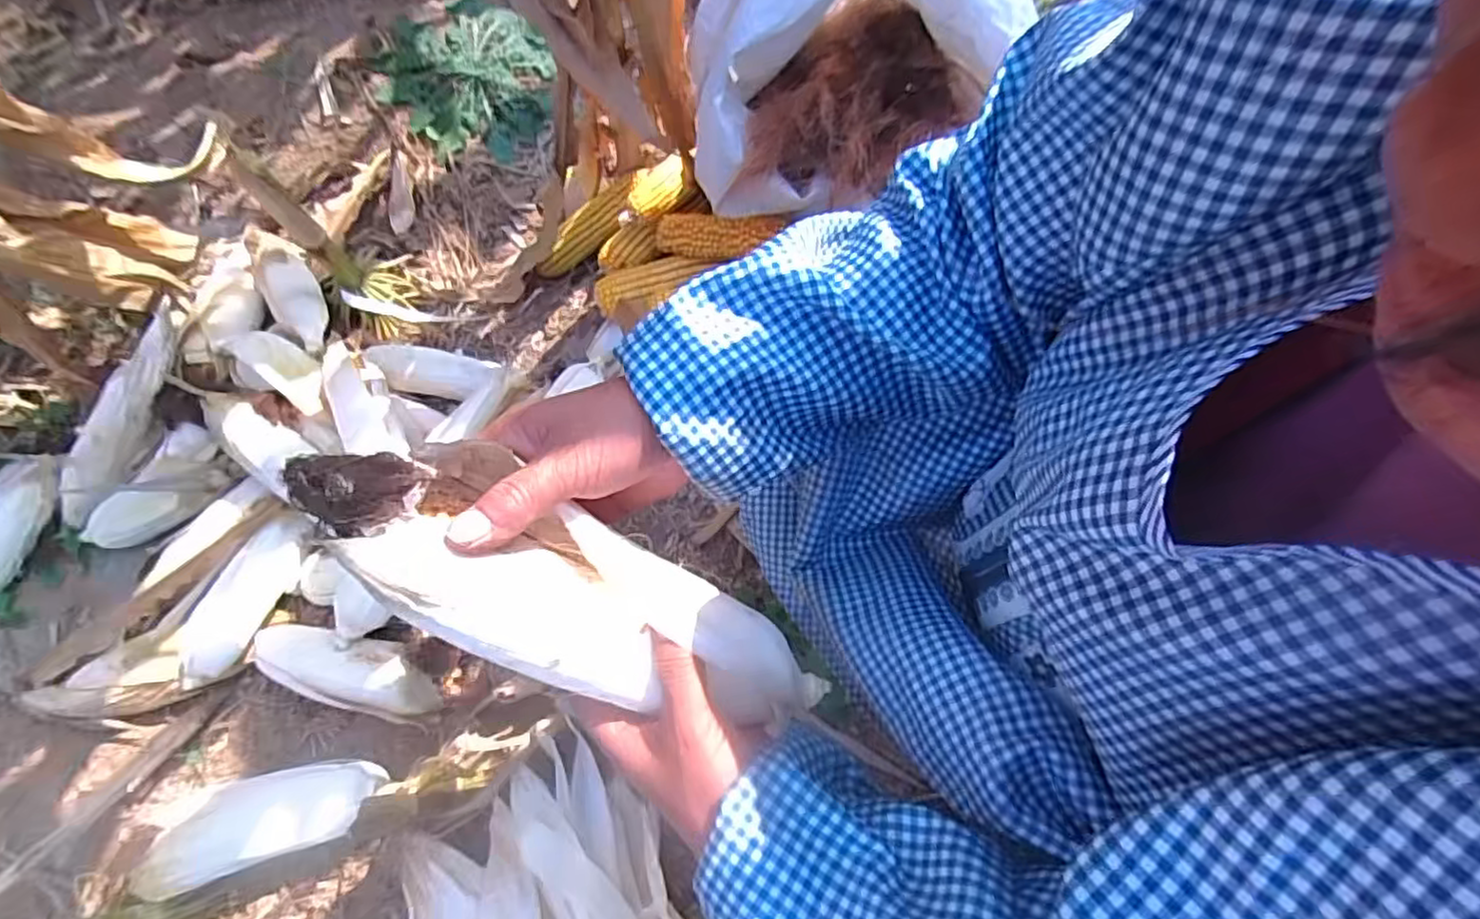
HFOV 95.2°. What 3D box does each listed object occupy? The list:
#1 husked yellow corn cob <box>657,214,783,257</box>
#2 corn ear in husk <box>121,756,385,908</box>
[{"bbox_3d":[-0.026,-0.272,0.814,0.173,0.045,0.040,6,69,30],"label":"husked yellow corn cob"},{"bbox_3d":[-0.450,0.337,0.640,0.210,0.056,0.080,-18,73,-6],"label":"corn ear in husk"}]

